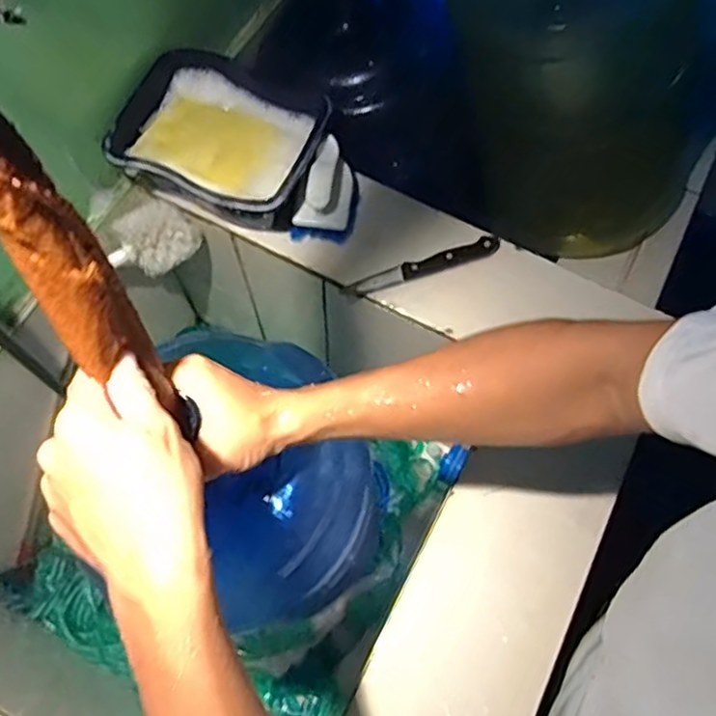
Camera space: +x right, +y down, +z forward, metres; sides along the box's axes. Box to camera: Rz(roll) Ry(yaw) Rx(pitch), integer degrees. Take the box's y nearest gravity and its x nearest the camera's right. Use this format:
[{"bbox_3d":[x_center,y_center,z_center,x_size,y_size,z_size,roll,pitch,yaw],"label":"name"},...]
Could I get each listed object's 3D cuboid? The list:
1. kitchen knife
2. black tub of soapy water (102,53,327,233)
[{"bbox_3d":[0.071,-0.098,0.698,0.175,0.013,0.020,-18,69,-8],"label":"kitchen knife"},{"bbox_3d":[-0.144,-0.223,0.710,0.206,0.086,0.167,22,69,8],"label":"black tub of soapy water"}]

